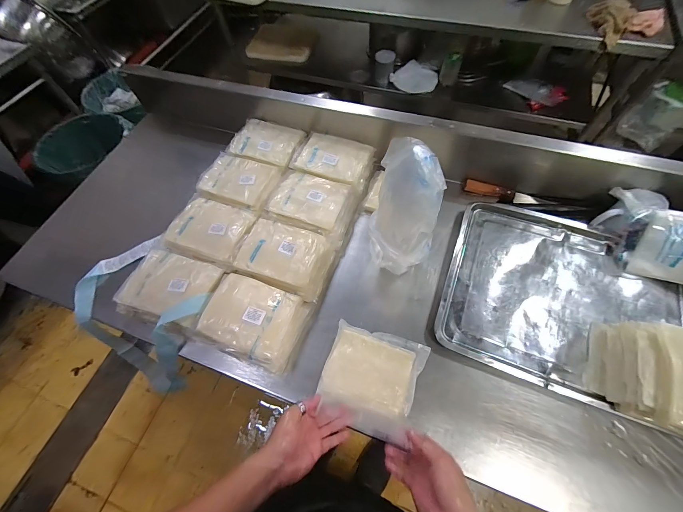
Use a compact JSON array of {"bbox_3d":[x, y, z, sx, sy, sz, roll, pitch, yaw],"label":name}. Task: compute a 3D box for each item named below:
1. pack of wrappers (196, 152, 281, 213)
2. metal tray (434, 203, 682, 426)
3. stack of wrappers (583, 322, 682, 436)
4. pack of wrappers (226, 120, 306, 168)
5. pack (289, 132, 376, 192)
[{"bbox_3d":[-0.266,-0.200,0.753,0.202,0.023,0.154,15,64,11],"label":"pack of wrappers"},{"bbox_3d":[0.475,0.083,0.616,0.470,0.027,0.390,18,65,13],"label":"metal tray"},{"bbox_3d":[0.558,0.209,0.495,0.179,0.109,0.181,22,66,15],"label":"stack of wrappers"},{"bbox_3d":[-0.211,-0.320,0.813,0.194,0.025,0.134,17,65,13],"label":"pack of wrappers"},{"bbox_3d":[-0.021,-0.259,0.788,0.200,0.046,0.146,19,65,13],"label":"pack"}]

